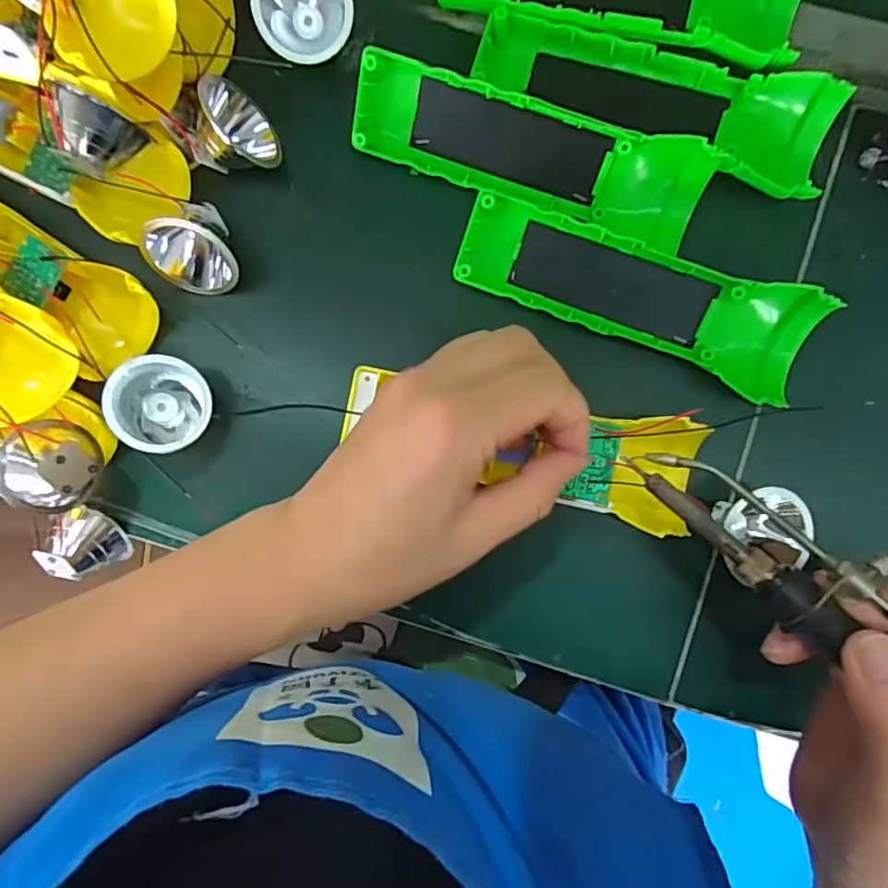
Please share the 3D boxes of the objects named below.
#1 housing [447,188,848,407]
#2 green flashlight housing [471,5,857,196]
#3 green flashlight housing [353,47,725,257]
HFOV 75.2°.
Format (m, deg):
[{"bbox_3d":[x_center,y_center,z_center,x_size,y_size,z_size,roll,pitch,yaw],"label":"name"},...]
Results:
[{"bbox_3d":[0.087,-0.069,0.261,0.160,0.028,0.045,23,96,1],"label":"housing"},{"bbox_3d":[0.095,-0.153,0.250,0.167,0.032,0.049,18,90,2],"label":"green flashlight housing"},{"bbox_3d":[0.038,-0.132,0.262,0.161,0.033,0.043,17,96,2],"label":"green flashlight housing"}]

